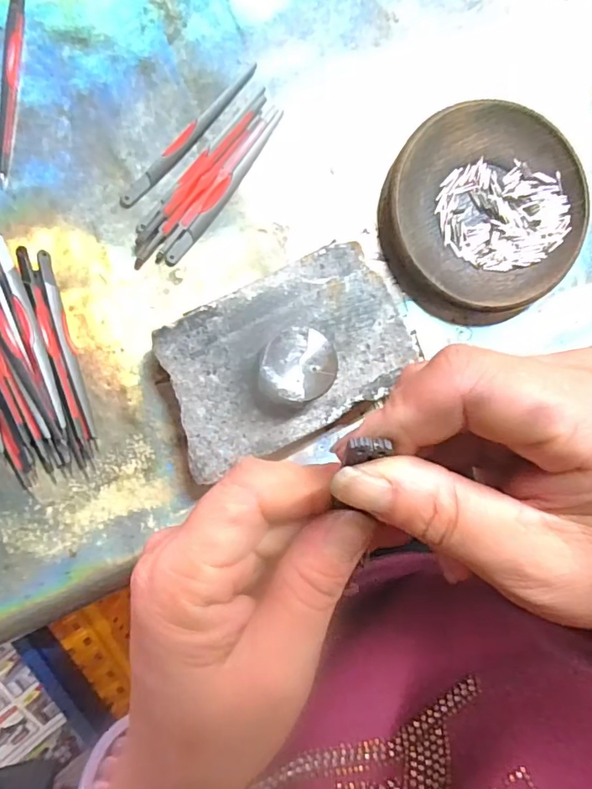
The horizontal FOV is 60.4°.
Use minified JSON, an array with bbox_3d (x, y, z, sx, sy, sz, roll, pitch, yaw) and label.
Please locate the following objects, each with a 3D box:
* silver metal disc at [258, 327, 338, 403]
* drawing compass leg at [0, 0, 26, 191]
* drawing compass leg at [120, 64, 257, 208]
[{"bbox_3d":[0.000,-0.014,0.240,0.035,0.022,0.033,-3,92,-5],"label":"silver metal disc"},{"bbox_3d":[-0.150,-0.166,0.267,0.009,0.004,0.109,6,91,-6],"label":"drawing compass leg"},{"bbox_3d":[-0.058,-0.141,0.276,0.009,0.004,0.103,42,88,-5],"label":"drawing compass leg"}]

